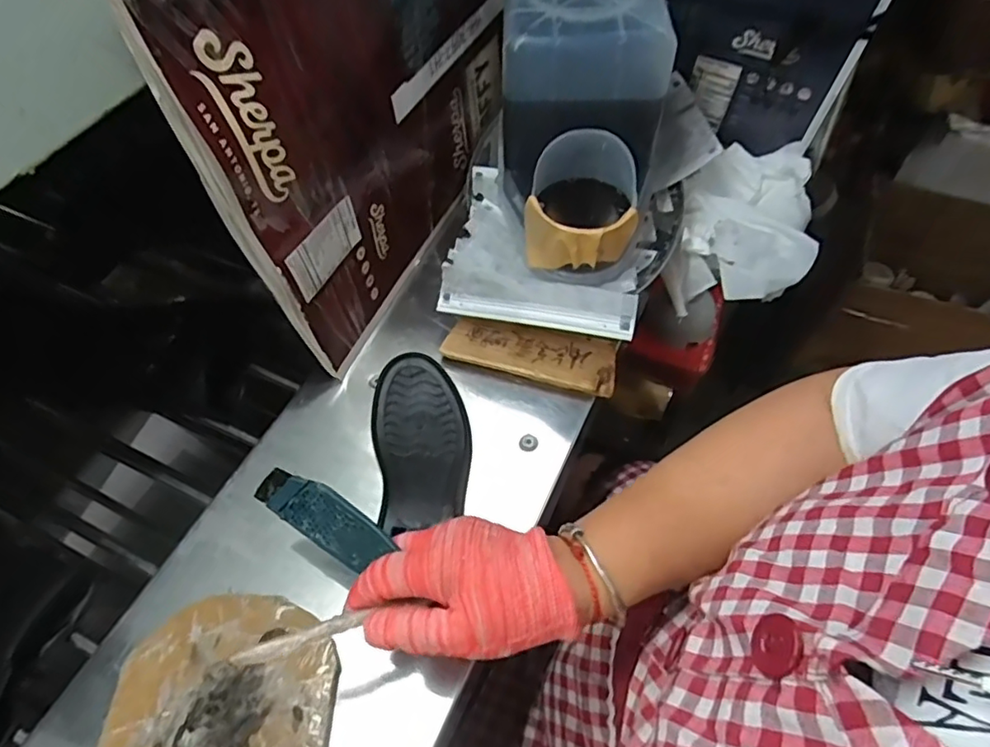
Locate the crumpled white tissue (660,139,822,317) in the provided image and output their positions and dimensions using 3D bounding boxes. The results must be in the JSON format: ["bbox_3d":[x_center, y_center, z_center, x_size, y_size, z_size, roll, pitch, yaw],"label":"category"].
[{"bbox_3d":[0.248,-0.148,0.587,0.127,0.057,0.190,14,57,11],"label":"crumpled white tissue"}]

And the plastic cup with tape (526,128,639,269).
[{"bbox_3d":[0.071,-0.141,0.477,0.085,0.083,0.082,-1,56,1],"label":"plastic cup with tape"}]

